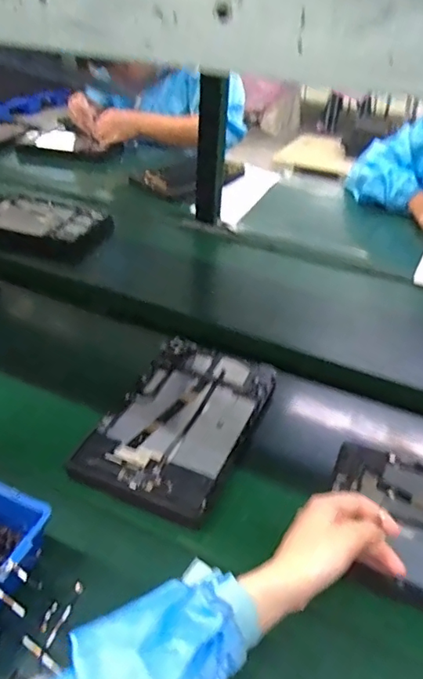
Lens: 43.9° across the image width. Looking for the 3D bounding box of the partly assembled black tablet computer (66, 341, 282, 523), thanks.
[{"bbox_3d":[-0.031,0.089,0.608,0.157,0.026,0.241,15,38,19],"label":"partly assembled black tablet computer"}]

